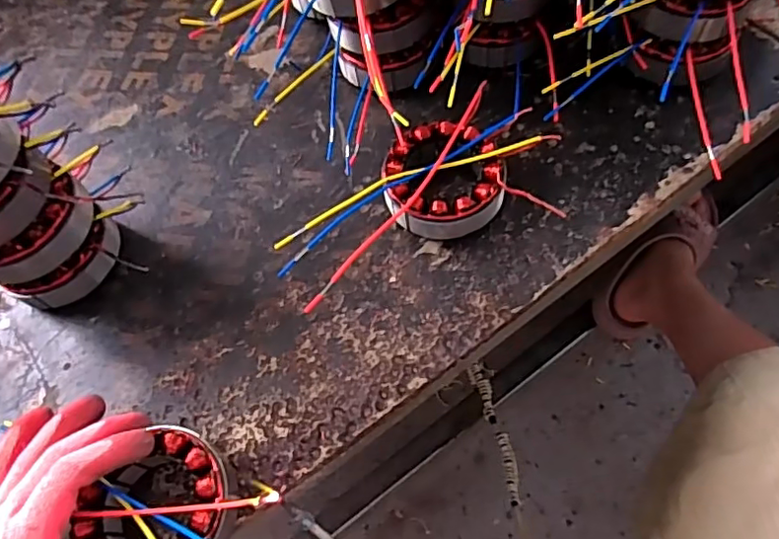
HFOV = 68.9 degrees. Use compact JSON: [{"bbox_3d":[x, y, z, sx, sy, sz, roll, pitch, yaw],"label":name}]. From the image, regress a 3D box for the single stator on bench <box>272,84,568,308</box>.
[{"bbox_3d":[0.018,-0.050,0.412,0.201,0.041,0.106,-25,63,-6],"label":"single stator on bench"}]

